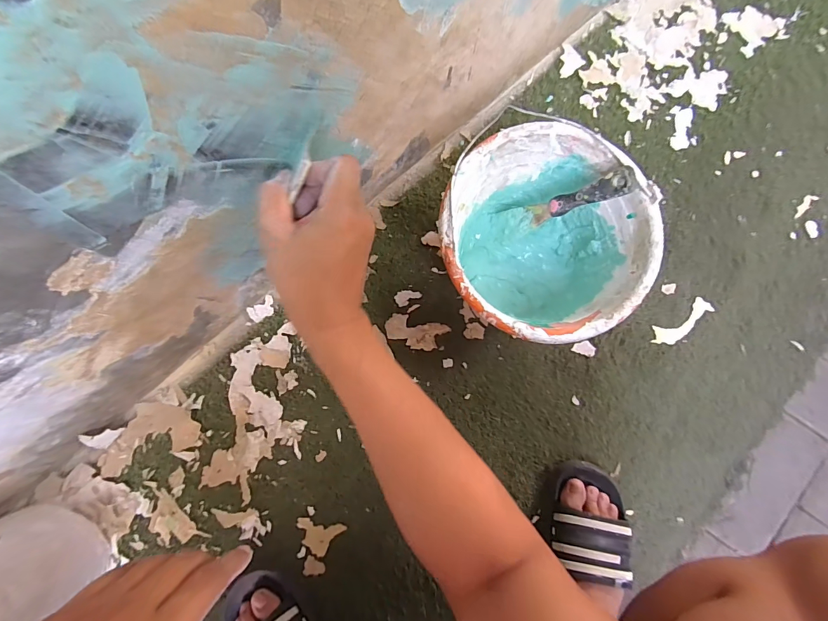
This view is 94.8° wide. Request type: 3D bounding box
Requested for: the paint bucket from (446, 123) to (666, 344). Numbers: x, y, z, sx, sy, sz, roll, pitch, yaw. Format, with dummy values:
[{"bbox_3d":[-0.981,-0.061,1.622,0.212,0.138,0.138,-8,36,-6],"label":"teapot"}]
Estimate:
[{"bbox_3d":[0.144,-0.079,0.479,0.228,0.150,0.232,1,83,-4],"label":"paint bucket"}]

